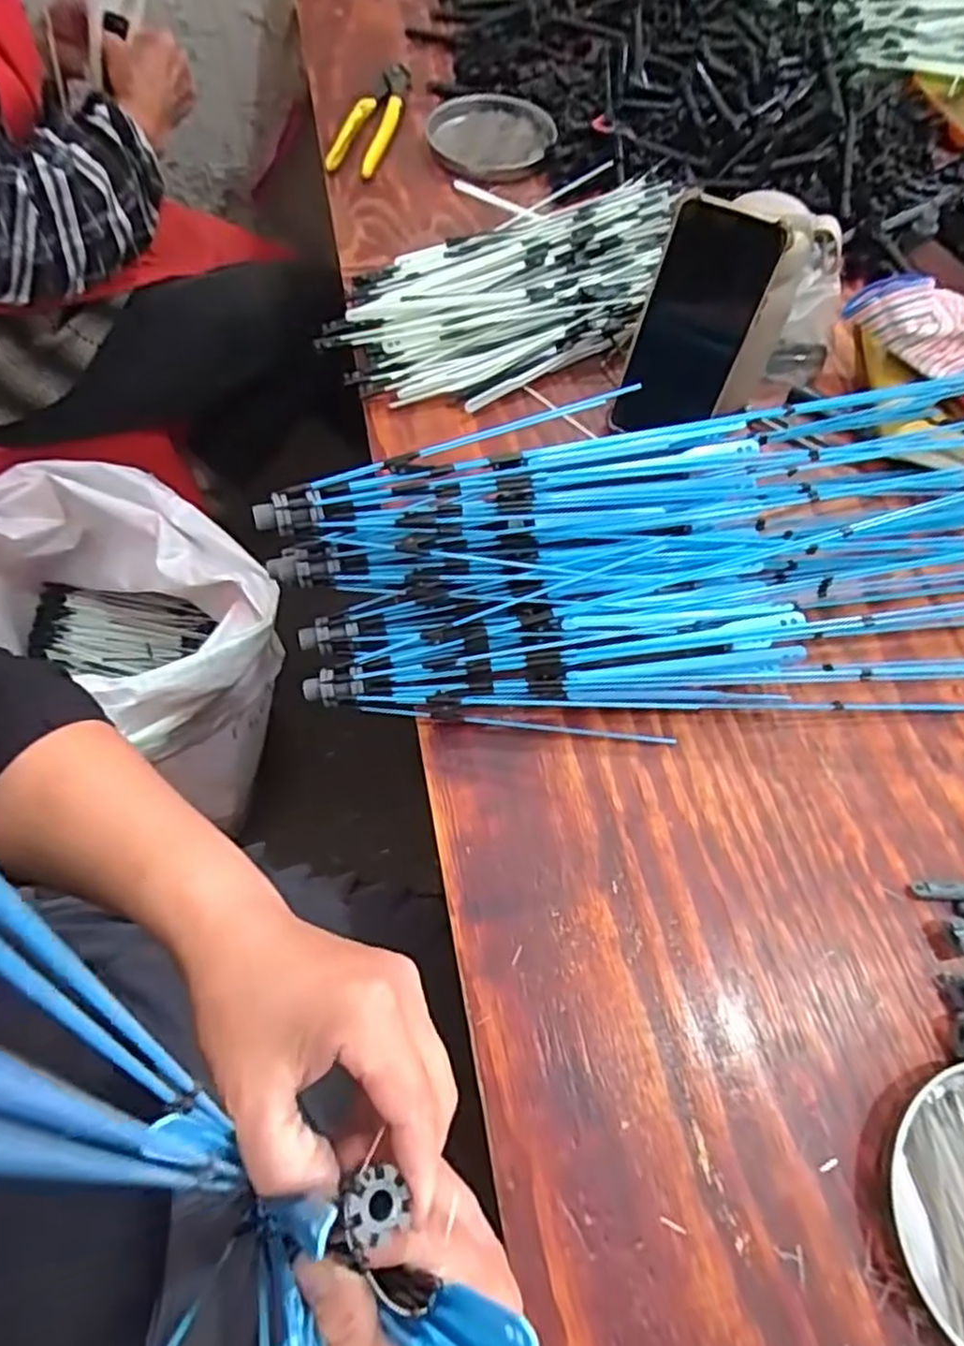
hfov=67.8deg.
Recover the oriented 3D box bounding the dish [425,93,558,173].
[{"bbox_3d":[0.009,-0.564,0.751,0.129,0.022,0.140,-2,63,-4],"label":"dish"}]

